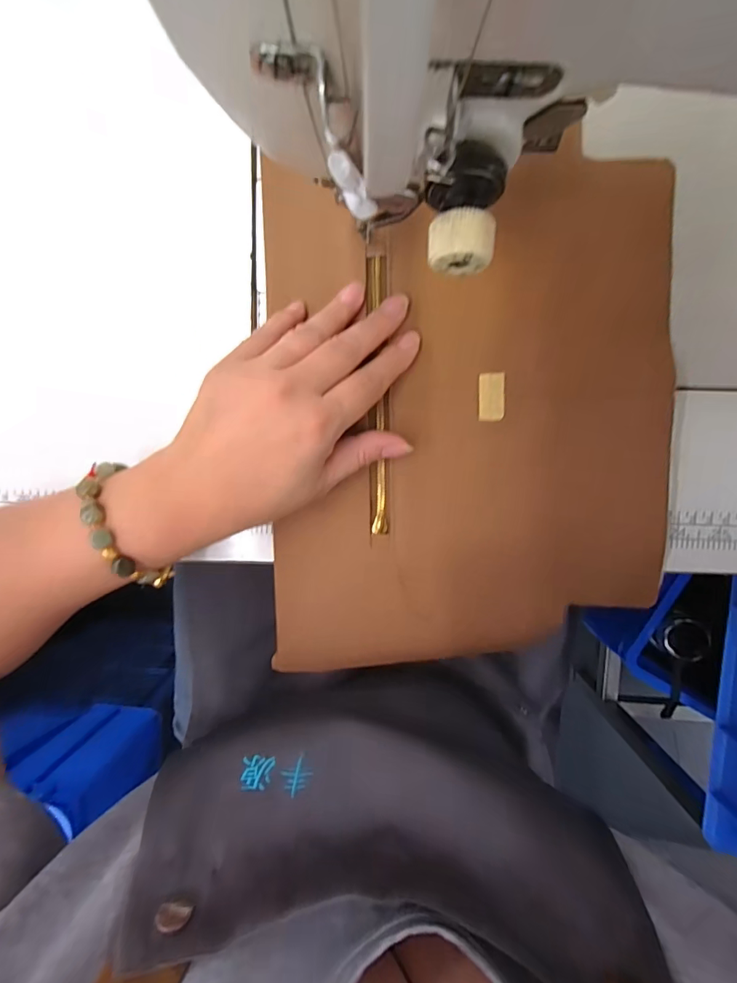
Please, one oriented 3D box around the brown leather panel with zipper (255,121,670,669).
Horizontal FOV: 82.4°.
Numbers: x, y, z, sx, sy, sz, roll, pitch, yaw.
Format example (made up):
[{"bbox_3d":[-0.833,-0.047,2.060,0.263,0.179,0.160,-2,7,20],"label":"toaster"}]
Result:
[{"bbox_3d":[0.060,-0.035,0.262,0.234,0.030,0.305,0,94,1],"label":"brown leather panel with zipper"}]

